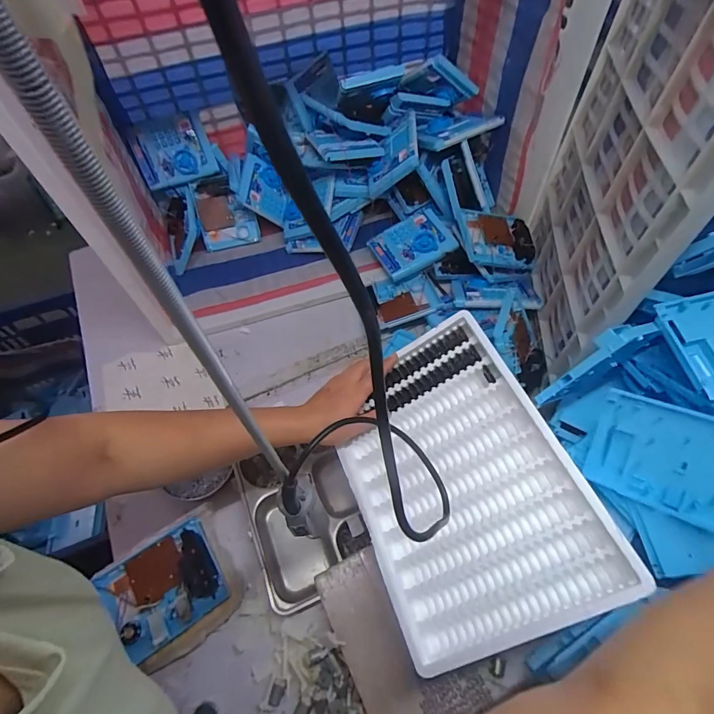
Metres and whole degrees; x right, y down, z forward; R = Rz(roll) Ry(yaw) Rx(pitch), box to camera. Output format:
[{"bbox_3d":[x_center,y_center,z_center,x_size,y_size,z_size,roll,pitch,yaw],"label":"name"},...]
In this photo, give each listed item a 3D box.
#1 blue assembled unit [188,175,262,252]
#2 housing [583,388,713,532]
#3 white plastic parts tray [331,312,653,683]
[{"bbox_3d":[-0.318,-0.346,0.953,0.132,0.161,0.026,-15,17,-4],"label":"blue assembled unit"},{"bbox_3d":[0.375,0.123,0.473,0.156,0.129,0.009,21,20,37],"label":"housing"},{"bbox_3d":[0.115,0.146,0.483,0.252,0.024,0.342,-34,59,16],"label":"white plastic parts tray"}]

